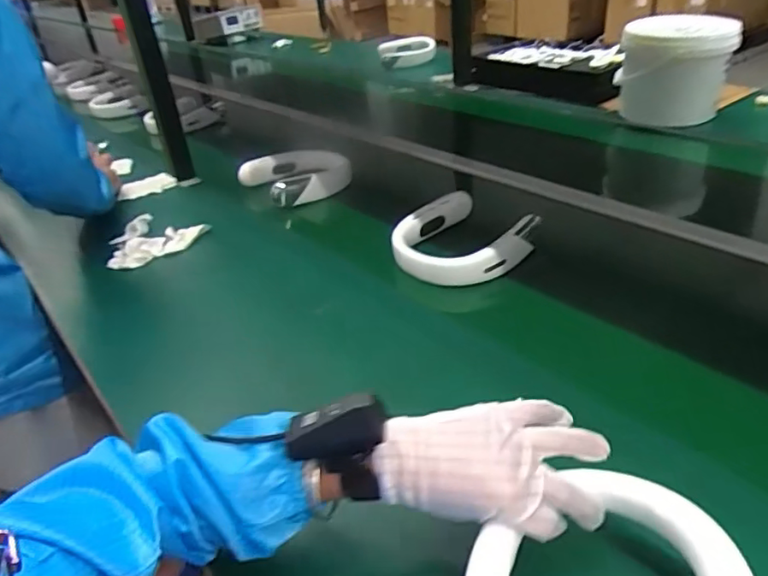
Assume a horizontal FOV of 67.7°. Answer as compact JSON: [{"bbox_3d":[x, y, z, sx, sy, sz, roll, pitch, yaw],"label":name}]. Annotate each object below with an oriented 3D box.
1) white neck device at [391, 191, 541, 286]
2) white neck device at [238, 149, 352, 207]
[{"bbox_3d":[0.117,-0.070,0.877,0.181,0.061,0.181,-28,41,-35],"label":"white neck device"},{"bbox_3d":[-0.183,-0.229,1.189,0.168,0.071,0.183,-23,38,-29],"label":"white neck device"}]

